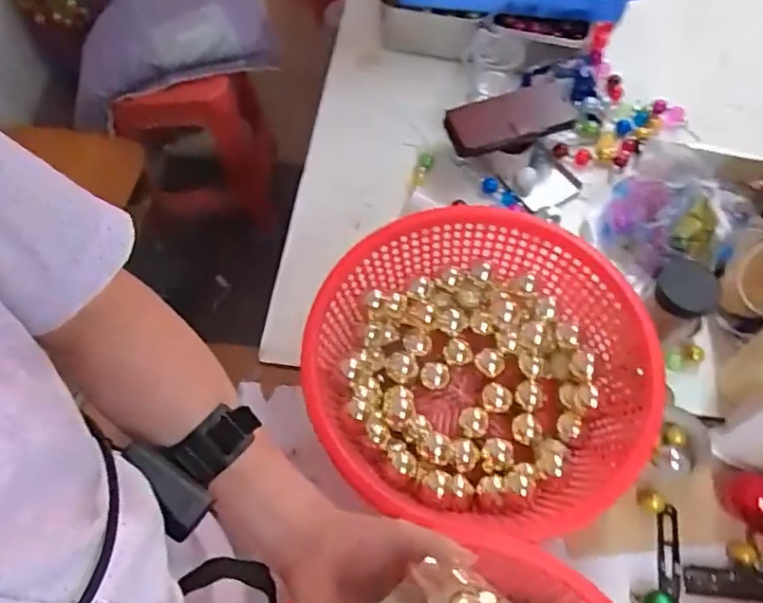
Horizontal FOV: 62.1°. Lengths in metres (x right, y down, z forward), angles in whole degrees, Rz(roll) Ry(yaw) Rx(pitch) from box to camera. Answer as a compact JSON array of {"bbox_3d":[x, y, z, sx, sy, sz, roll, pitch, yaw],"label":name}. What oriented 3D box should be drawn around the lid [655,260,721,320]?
[{"bbox_3d":[0.330,-0.013,0.685,0.060,0.020,0.070,-38,51,18],"label":"lid"}]

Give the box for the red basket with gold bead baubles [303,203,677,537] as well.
[{"bbox_3d":[0.111,0.077,0.710,0.348,0.125,0.330,16,63,9],"label":"red basket with gold bead baubles"}]

